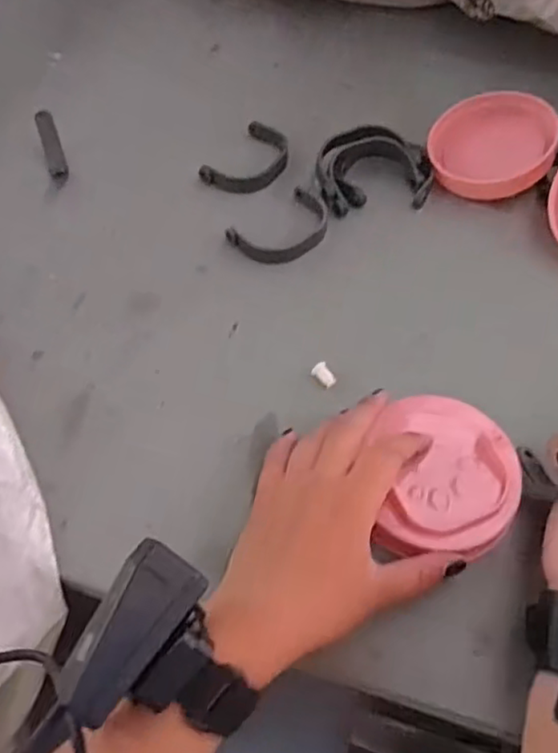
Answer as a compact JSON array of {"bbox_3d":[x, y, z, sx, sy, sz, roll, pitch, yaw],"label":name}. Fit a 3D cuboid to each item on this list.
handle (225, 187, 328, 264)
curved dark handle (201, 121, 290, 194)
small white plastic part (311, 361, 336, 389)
[{"bbox_3d":[0.004,-0.109,0.479,0.074,0.013,0.047,-35,63,-20],"label":"handle"},{"bbox_3d":[-0.021,-0.178,0.523,0.052,0.009,0.084,27,61,18],"label":"curved dark handle"},{"bbox_3d":[0.029,-0.001,0.407,0.011,0.007,0.016,-32,62,-18],"label":"small white plastic part"}]

